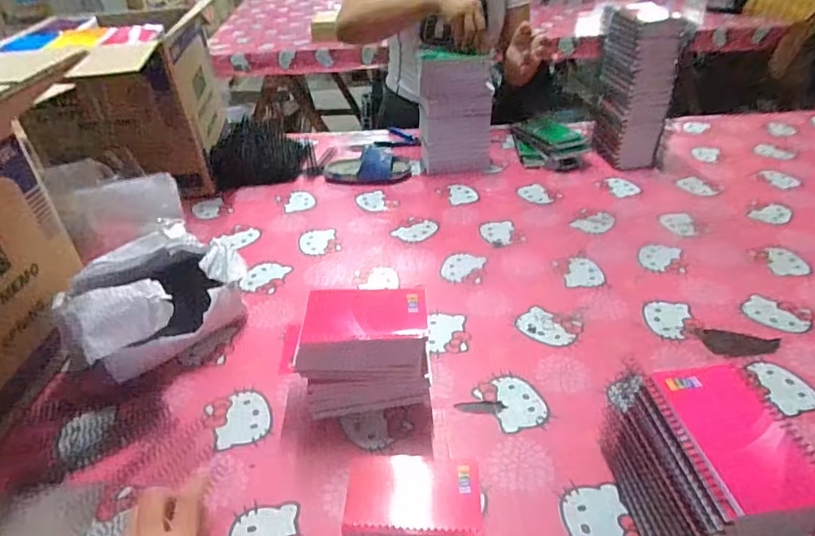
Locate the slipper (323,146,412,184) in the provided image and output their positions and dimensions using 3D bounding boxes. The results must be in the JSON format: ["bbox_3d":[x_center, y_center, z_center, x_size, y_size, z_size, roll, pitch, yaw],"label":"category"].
[{"bbox_3d":[-0.083,-0.210,1.070,0.179,0.054,0.070,-3,37,-2],"label":"slipper"}]

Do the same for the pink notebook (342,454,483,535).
[{"bbox_3d":[0.006,0.226,0.510,0.131,0.011,0.094,1,37,3],"label":"pink notebook"}]

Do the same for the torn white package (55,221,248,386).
[{"bbox_3d":[-0.319,0.044,0.674,0.148,0.127,0.213,27,45,32],"label":"torn white package"}]

